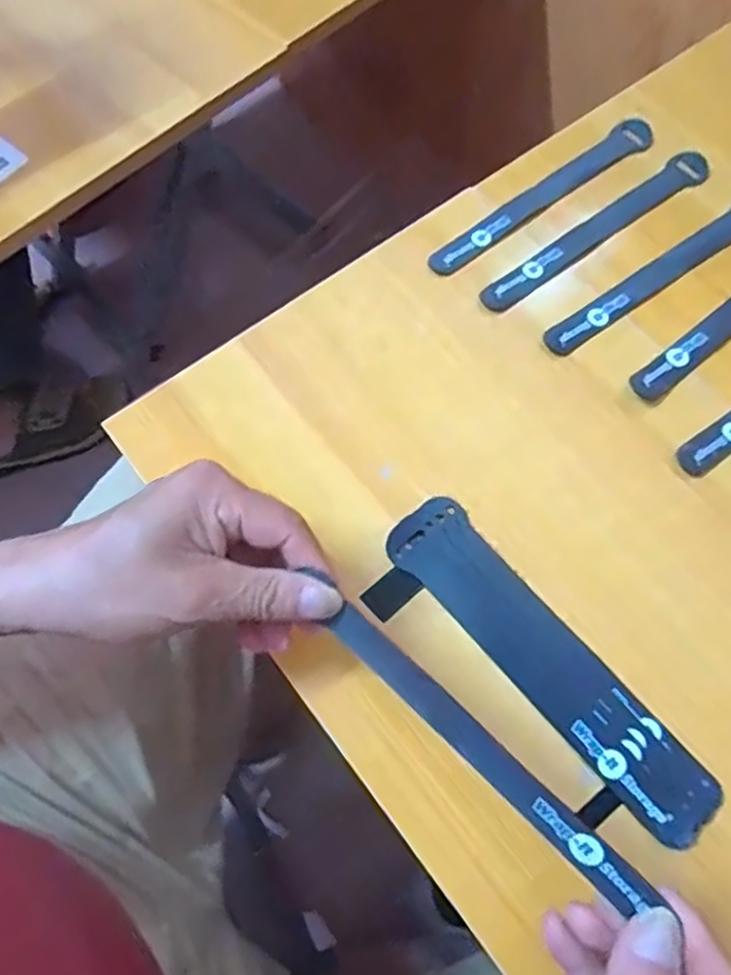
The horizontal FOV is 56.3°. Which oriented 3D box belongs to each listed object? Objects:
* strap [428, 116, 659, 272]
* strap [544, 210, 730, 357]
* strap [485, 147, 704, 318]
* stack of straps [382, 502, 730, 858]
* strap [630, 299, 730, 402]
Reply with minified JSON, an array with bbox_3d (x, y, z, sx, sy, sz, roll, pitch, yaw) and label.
[{"bbox_3d":[0.122,-0.202,0.471,0.194,0.006,0.023,-36,76,-13],"label":"strap"},{"bbox_3d":[0.196,-0.141,0.445,0.195,0.006,0.024,-35,75,-13],"label":"strap"},{"bbox_3d":[0.157,-0.174,0.458,0.197,0.007,0.024,-36,71,-12],"label":"strap"},{"bbox_3d":[0.091,0.088,0.351,0.045,0.010,0.200,-37,71,-12],"label":"stack of straps"},{"bbox_3d":[0.240,-0.113,0.432,0.195,0.006,0.024,-38,72,-13],"label":"strap"}]

